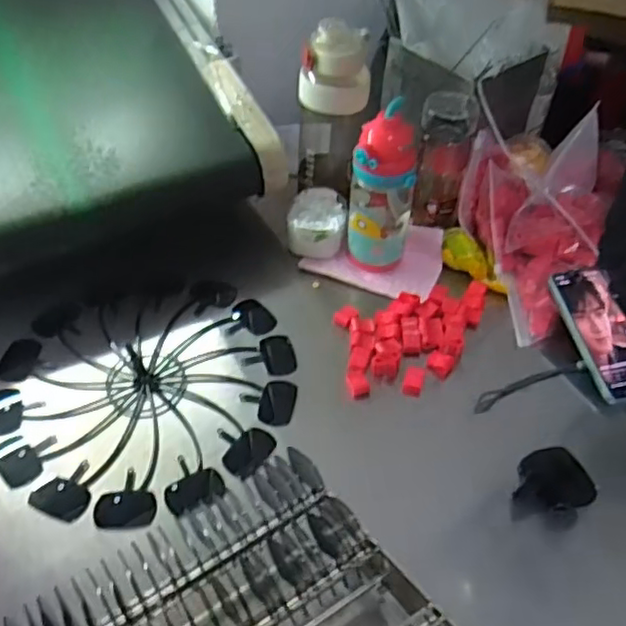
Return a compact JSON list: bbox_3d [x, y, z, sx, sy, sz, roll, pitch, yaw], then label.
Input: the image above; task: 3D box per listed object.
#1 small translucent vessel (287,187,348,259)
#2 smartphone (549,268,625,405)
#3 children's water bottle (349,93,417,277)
[{"bbox_3d":[0.005,-0.117,0.852,0.078,0.060,0.077,2,49,0],"label":"small translucent vessel"},{"bbox_3d":[0.327,0.021,0.715,0.079,0.014,0.158,-7,64,-15],"label":"smartphone"},{"bbox_3d":[0.084,-0.143,0.770,0.078,0.206,0.061,0,49,-2],"label":"children's water bottle"}]

